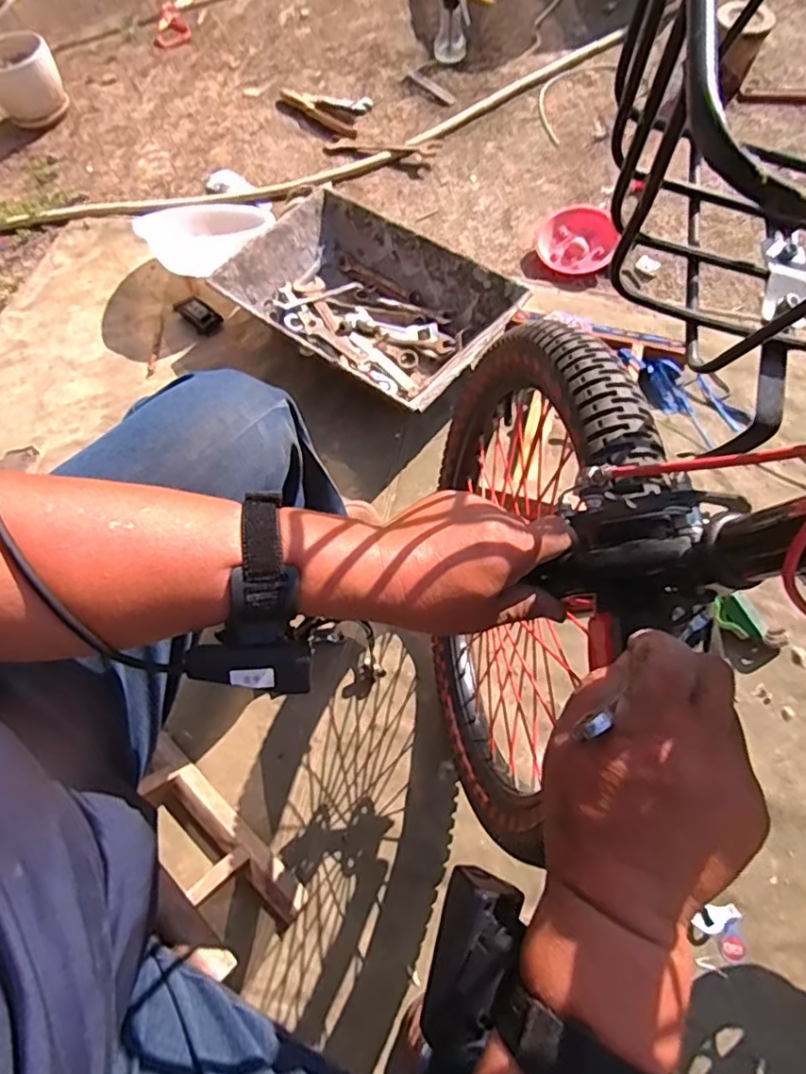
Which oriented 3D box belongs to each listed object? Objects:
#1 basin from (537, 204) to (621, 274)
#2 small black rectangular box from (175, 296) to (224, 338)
[{"bbox_3d":[0.354,-0.598,1.189,0.151,0.049,0.147,-1,64,2],"label":"basin"},{"bbox_3d":[-0.397,-0.434,1.159,0.052,0.026,0.102,-42,70,-16],"label":"small black rectangular box"}]

